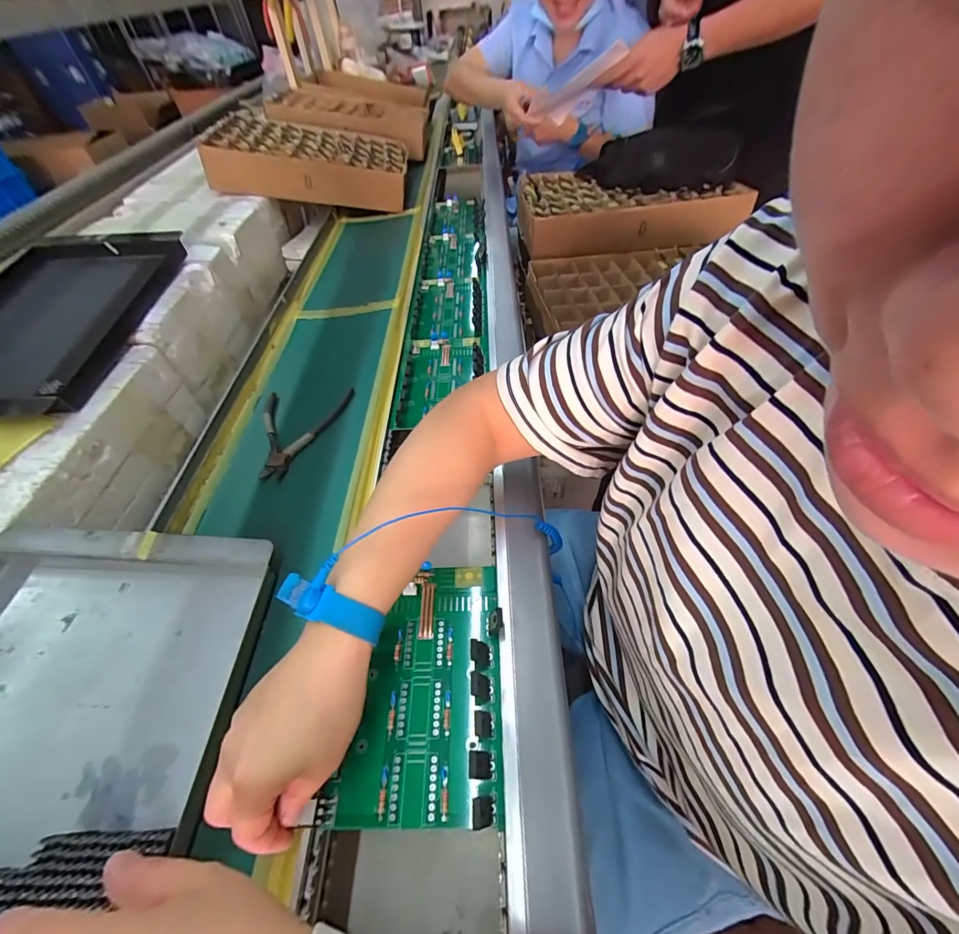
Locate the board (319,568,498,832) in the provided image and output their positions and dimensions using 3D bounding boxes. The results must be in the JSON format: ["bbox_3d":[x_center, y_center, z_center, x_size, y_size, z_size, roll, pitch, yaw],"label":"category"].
[{"bbox_3d":[-0.042,0.158,0.309,0.113,0.025,0.177,-1,51,3],"label":"board"}]

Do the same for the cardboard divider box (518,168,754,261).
[{"bbox_3d":[0.275,-0.507,0.791,0.386,0.068,0.253,-7,51,-2],"label":"cardboard divider box"}]

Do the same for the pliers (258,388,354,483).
[{"bbox_3d":[-0.234,-0.051,0.493,0.102,0.016,0.149,18,54,17],"label":"pliers"}]

